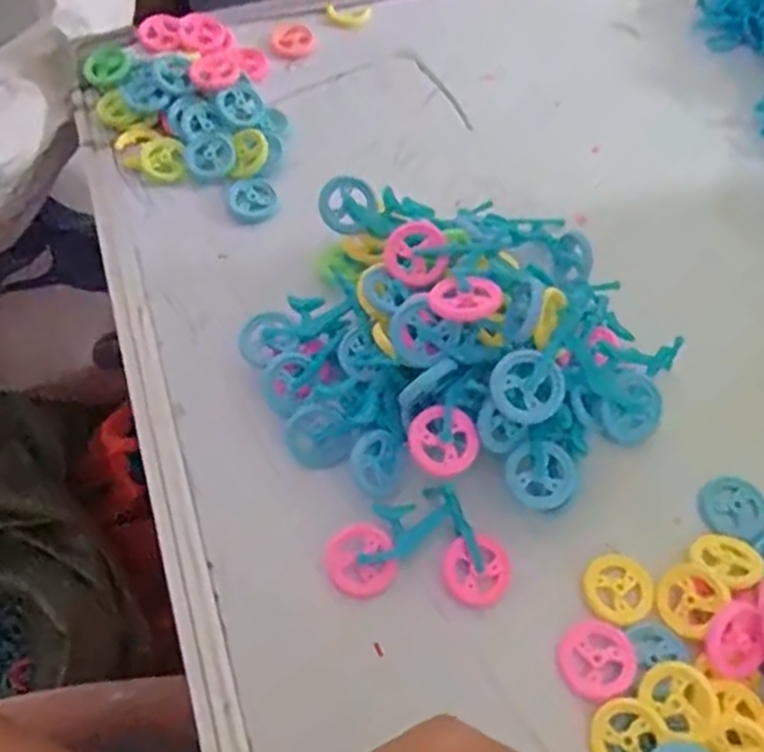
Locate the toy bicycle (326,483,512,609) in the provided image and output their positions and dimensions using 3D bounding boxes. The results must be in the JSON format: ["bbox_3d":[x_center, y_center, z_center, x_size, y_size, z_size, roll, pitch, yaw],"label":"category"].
[{"bbox_3d":[0.017,0.073,0.326,0.076,0.013,0.046,3,60,1],"label":"toy bicycle"}]

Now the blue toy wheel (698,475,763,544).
[{"bbox_3d":[0.162,0.060,0.343,0.030,0.004,0.028,-8,56,12],"label":"blue toy wheel"}]

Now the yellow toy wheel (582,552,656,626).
[{"bbox_3d":[0.102,0.091,0.323,0.030,0.004,0.029,0,60,-1],"label":"yellow toy wheel"}]

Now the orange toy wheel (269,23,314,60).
[{"bbox_3d":[-0.060,-0.224,0.497,0.029,0.004,0.034,-2,60,-2],"label":"orange toy wheel"}]

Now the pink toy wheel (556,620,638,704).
[{"bbox_3d":[0.087,0.116,0.304,0.031,0.005,0.030,0,60,-1],"label":"pink toy wheel"}]

